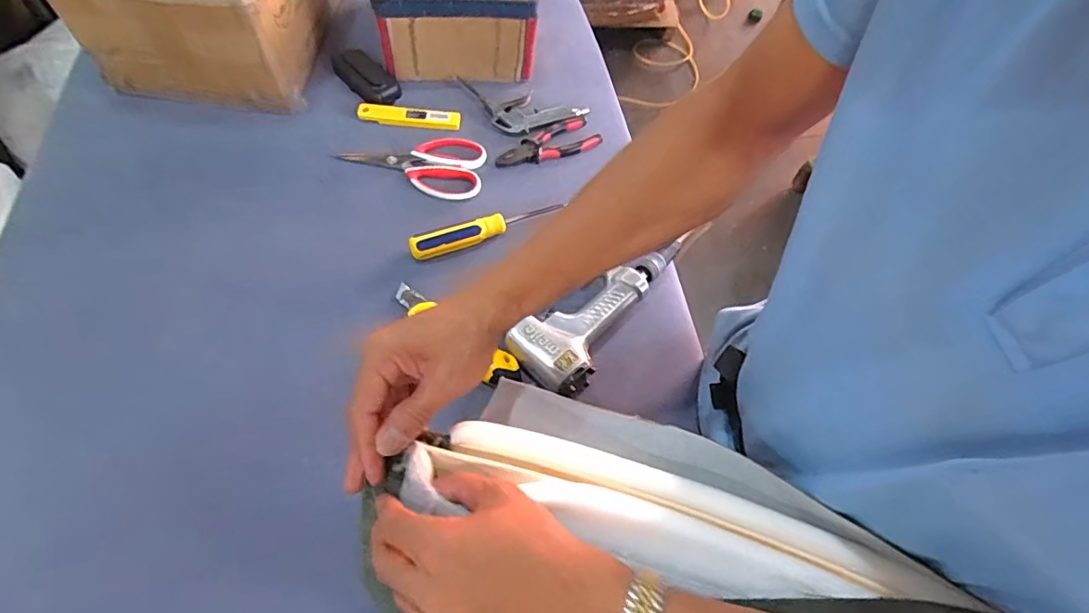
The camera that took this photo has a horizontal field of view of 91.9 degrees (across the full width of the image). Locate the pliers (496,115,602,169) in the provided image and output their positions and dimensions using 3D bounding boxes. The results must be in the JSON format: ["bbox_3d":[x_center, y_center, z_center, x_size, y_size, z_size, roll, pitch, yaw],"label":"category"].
[{"bbox_3d":[0.001,-0.224,0.719,0.149,0.013,0.059,-19,63,-16],"label":"pliers"}]

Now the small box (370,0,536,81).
[{"bbox_3d":[-0.129,-0.448,0.761,0.204,0.142,0.201,-5,60,-9],"label":"small box"}]

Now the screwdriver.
[{"bbox_3d":[-0.069,-0.095,0.626,0.182,0.028,0.025,-21,64,-17],"label":"screwdriver"}]

